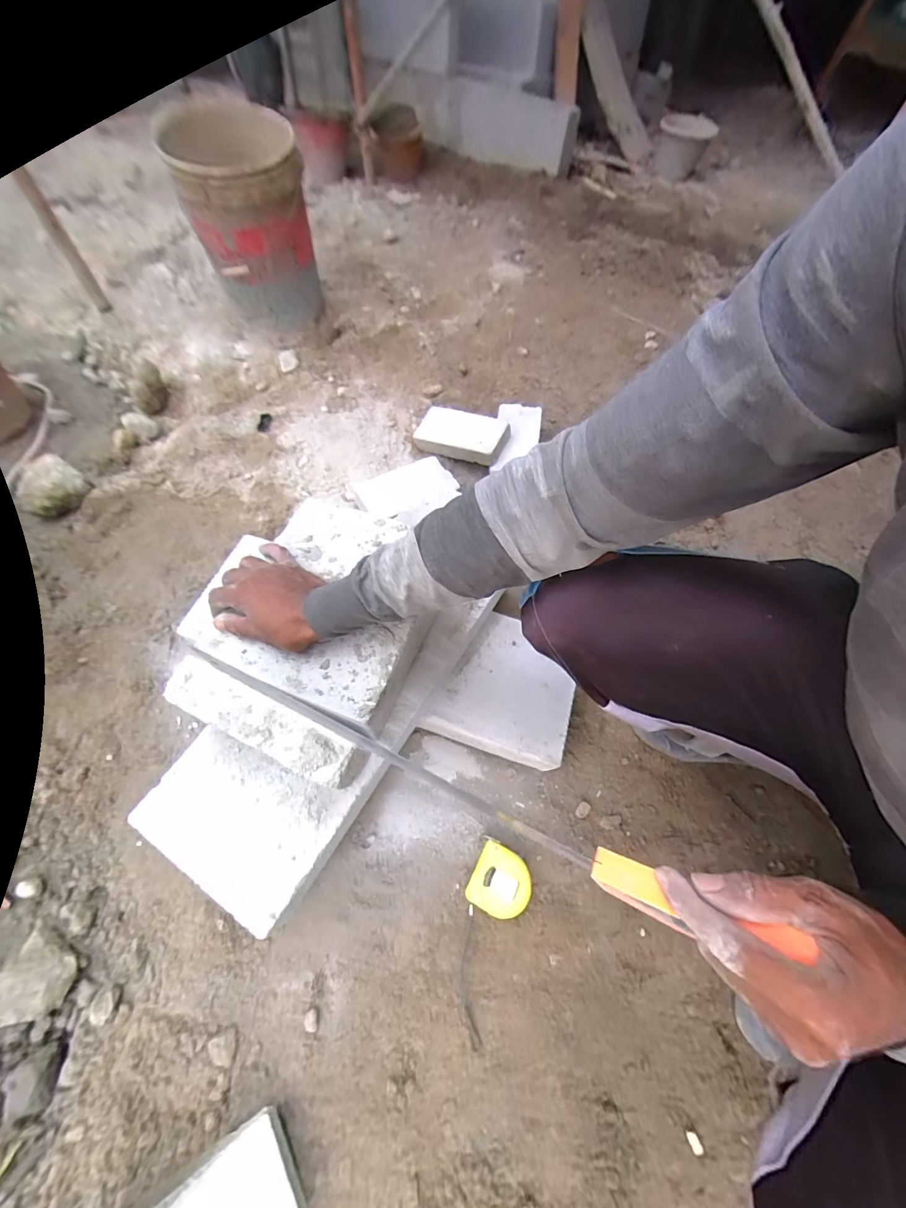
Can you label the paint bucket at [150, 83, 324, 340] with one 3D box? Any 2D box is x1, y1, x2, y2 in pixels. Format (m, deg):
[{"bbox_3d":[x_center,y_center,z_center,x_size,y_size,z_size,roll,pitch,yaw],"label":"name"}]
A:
[{"bbox_3d":[-0.517,-0.985,1.065,0.289,0.386,0.298,-14,61,-11],"label":"paint bucket"}]

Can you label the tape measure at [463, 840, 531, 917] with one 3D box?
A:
[{"bbox_3d":[0.064,0.365,0.526,0.077,0.037,0.077,25,64,14],"label":"tape measure"}]

